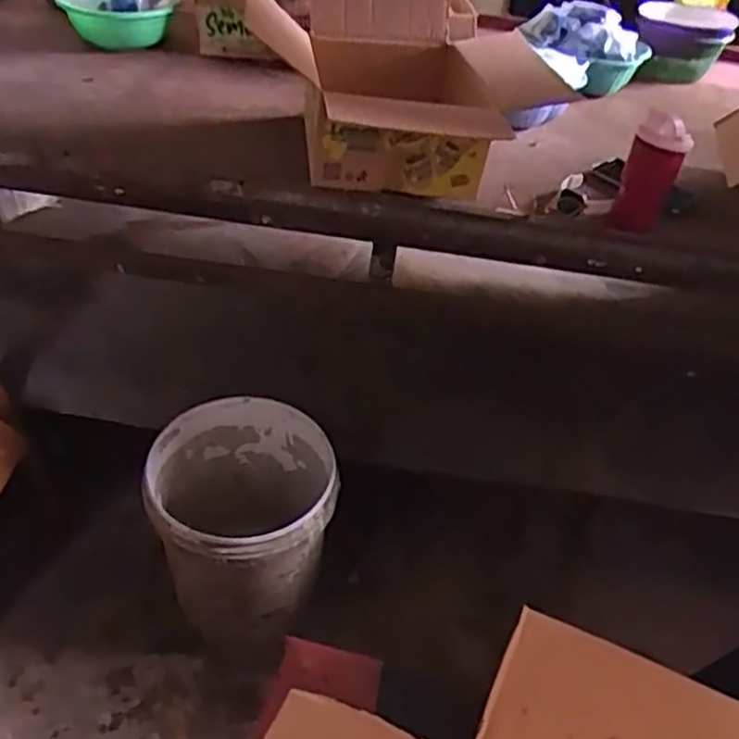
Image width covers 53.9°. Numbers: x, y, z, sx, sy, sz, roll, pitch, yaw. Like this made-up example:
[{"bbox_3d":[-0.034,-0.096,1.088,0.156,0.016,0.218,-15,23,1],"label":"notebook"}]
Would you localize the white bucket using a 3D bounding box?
[{"bbox_3d":[-0.217,0.267,1.269,0.291,0.317,0.297,3,43,-3],"label":"white bucket"}]

